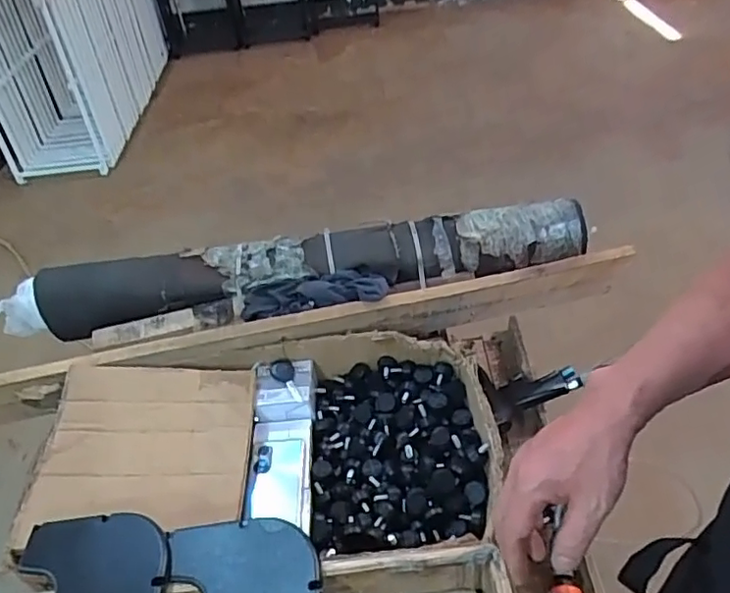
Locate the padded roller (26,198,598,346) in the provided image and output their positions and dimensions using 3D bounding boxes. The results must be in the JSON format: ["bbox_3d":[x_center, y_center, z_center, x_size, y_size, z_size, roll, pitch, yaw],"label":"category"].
[{"bbox_3d":[-0.102,-0.041,0.982,0.919,0.091,0.114,-6,42,2],"label":"padded roller"}]

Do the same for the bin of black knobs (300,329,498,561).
[{"bbox_3d":[0.042,0.179,0.795,0.238,0.088,0.297,-6,42,2],"label":"bin of black knobs"}]

